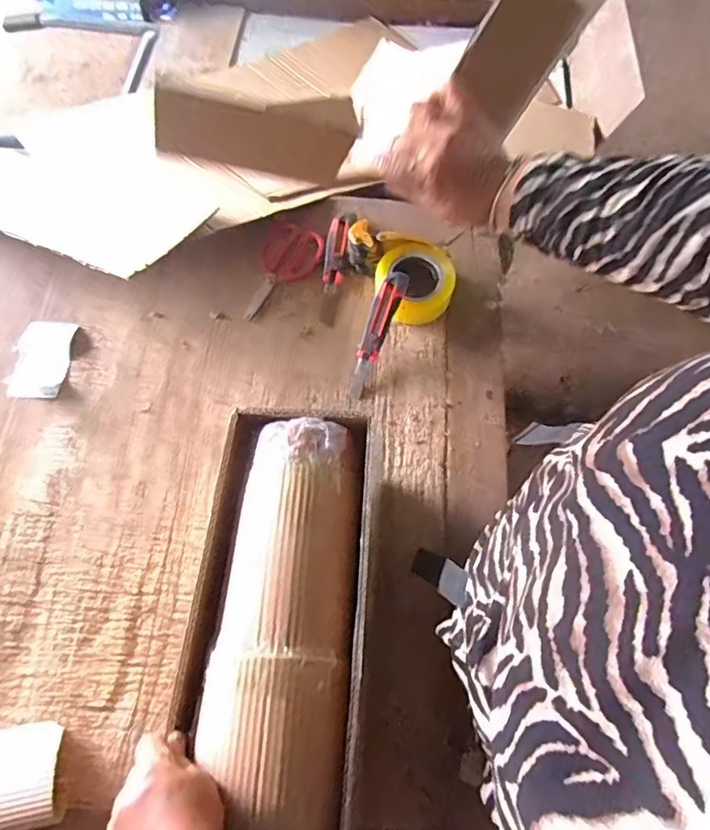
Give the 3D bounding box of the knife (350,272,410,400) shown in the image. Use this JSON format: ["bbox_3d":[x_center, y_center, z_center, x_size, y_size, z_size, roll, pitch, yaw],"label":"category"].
[{"bbox_3d":[0.031,-0.123,0.838,0.038,0.028,0.196,21,90,8],"label":"knife"}]

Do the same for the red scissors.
[{"bbox_3d":[-0.128,-0.234,0.899,0.095,0.012,0.181,32,82,12],"label":"red scissors"}]

